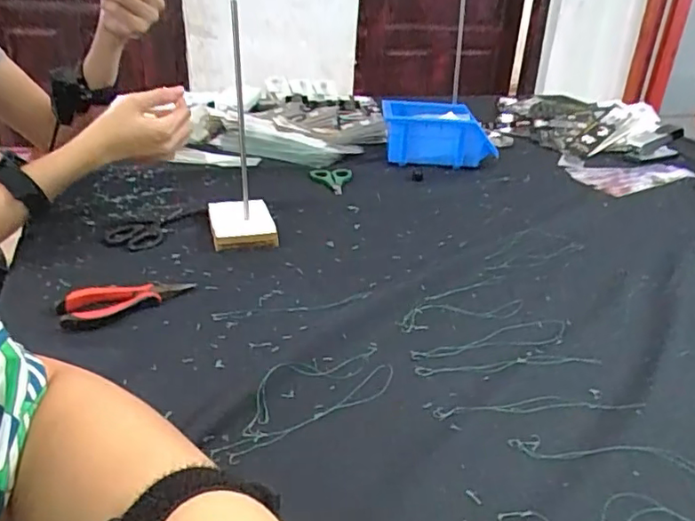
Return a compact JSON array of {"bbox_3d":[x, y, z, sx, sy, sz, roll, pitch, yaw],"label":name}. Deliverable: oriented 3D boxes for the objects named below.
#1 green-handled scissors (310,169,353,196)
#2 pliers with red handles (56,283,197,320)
[{"bbox_3d":[-0.024,-0.117,0.845,0.061,0.013,0.098,2,27,-3],"label":"green-handled scissors"},{"bbox_3d":[-0.201,0.031,0.531,0.113,0.015,0.035,-17,33,-35],"label":"pliers with red handles"}]

